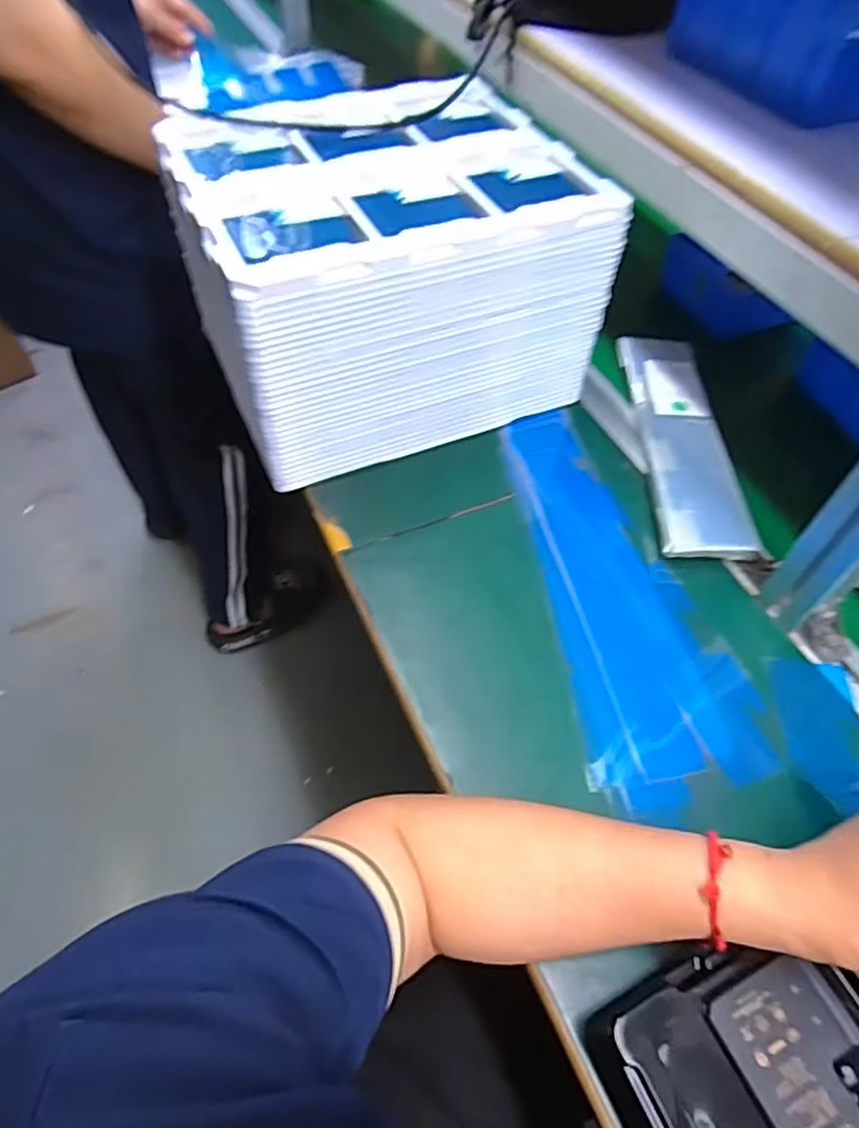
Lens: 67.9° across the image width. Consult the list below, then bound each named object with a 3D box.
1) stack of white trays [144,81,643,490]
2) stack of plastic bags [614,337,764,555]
[{"bbox_3d":[-0.043,-0.272,0.601,0.320,0.197,0.269,-20,58,-17],"label":"stack of white trays"},{"bbox_3d":[0.239,-0.121,0.616,0.078,0.030,0.280,2,55,-2],"label":"stack of plastic bags"}]

